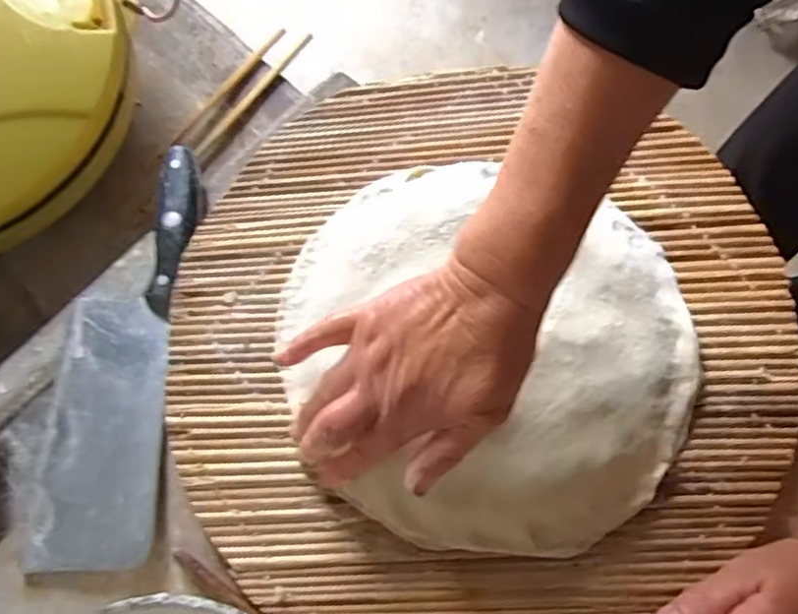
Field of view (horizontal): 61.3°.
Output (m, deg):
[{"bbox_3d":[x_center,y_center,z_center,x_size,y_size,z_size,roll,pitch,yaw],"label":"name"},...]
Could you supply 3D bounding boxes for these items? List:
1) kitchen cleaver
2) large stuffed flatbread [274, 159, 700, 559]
[{"bbox_3d":[-0.184,0.024,0.443,0.078,0.024,0.276,1,75,-1],"label":"kitchen cleaver"},{"bbox_3d":[0.052,0.025,0.415,0.253,0.024,0.232,0,75,-1],"label":"large stuffed flatbread"}]

